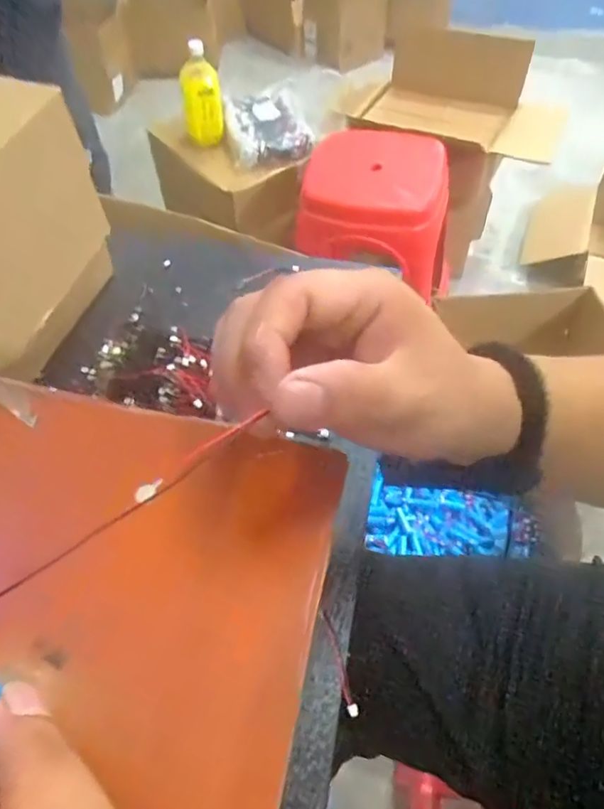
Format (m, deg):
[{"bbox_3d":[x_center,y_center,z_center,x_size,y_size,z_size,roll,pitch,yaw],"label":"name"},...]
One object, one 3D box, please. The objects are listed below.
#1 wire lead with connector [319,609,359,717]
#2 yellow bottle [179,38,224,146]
[{"bbox_3d":[0.020,0.141,0.308,0.006,0.004,0.057,-13,55,-9],"label":"wire lead with connector"},{"bbox_3d":[-0.207,-0.626,1.159,0.082,0.201,0.101,-7,54,-5],"label":"yellow bottle"}]

